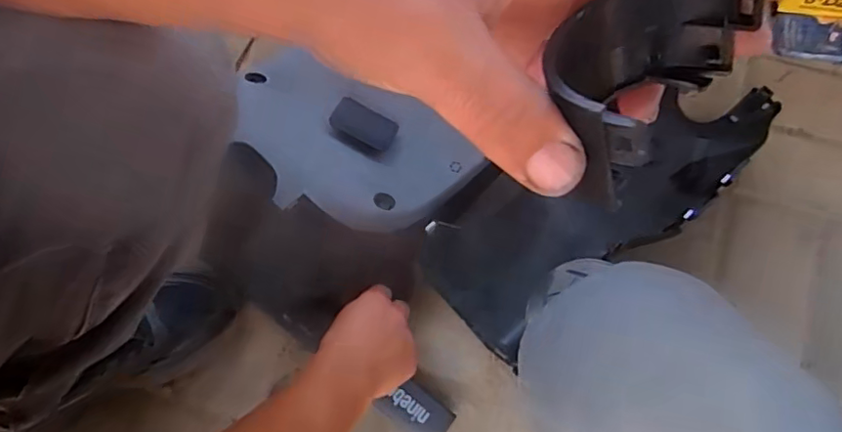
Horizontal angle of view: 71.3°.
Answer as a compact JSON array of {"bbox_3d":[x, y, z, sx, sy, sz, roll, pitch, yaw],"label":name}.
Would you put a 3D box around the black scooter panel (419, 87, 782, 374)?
[{"bbox_3d":[0.187,-0.024,0.626,0.387,0.066,0.163,-36,73,-11],"label":"black scooter panel"}]

